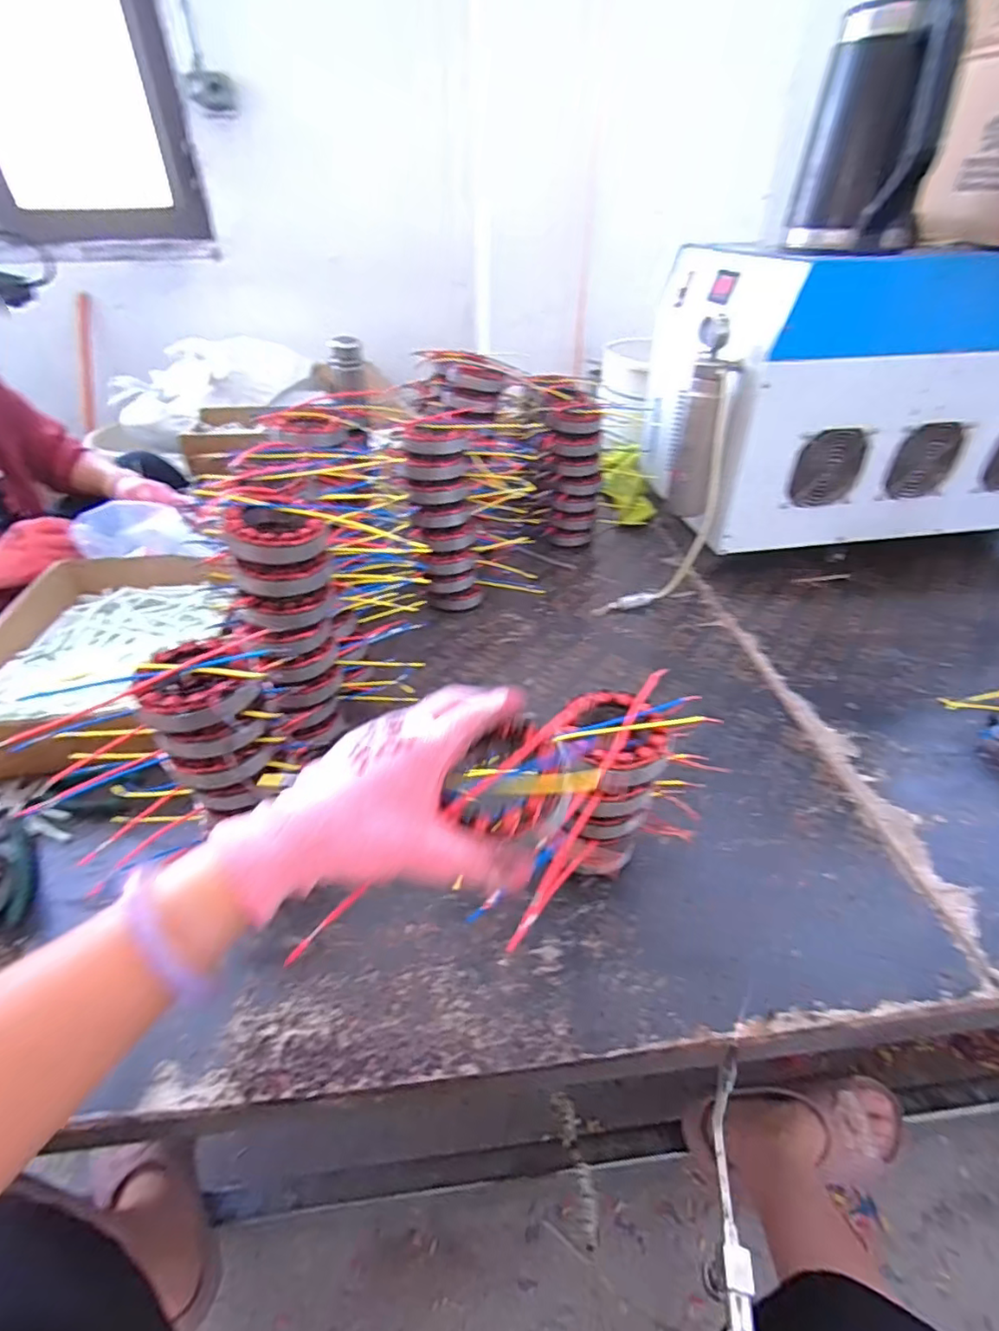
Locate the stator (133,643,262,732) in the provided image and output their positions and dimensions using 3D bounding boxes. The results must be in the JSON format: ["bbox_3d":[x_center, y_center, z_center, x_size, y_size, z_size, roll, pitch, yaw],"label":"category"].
[{"bbox_3d":[-0.232,0.017,0.443,0.087,0.032,0.080,0,39,0],"label":"stator"}]

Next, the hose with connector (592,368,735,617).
[{"bbox_3d":[0.265,-0.227,0.839,0.075,0.372,0.105,32,18,35],"label":"hose with connector"}]

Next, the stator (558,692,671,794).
[{"bbox_3d":[0.084,0.058,0.450,0.081,0.031,0.091,33,49,33],"label":"stator"}]

